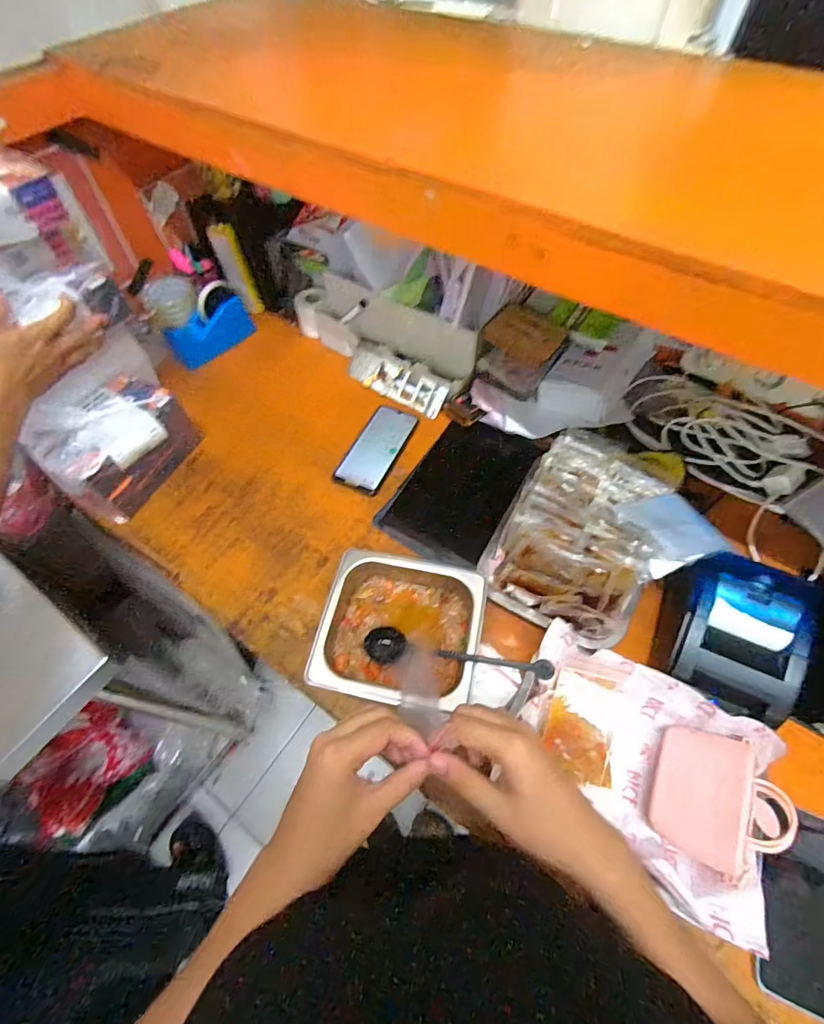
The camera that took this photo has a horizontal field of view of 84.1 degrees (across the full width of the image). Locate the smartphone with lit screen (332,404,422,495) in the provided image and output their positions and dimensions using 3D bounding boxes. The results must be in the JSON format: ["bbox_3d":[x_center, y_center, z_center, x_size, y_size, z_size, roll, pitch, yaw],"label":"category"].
[{"bbox_3d":[-0.055,-0.105,0.742,0.078,0.009,0.169,23,62,6],"label":"smartphone with lit screen"}]

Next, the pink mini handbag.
[{"bbox_3d":[0.311,0.292,0.461,0.113,0.045,0.119,7,58,33],"label":"pink mini handbag"}]

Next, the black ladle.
[{"bbox_3d":[0.043,0.153,0.495,0.194,0.055,0.039,7,59,5],"label":"black ladle"}]

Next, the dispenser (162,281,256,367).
[{"bbox_3d":[-0.387,-0.353,0.866,0.069,0.091,0.159,39,67,22],"label":"dispenser"}]

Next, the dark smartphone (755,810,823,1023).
[{"bbox_3d":[0.382,0.381,0.440,0.075,0.012,0.158,21,61,13],"label":"dark smartphone"}]

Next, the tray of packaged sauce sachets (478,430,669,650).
[{"bbox_3d":[0.220,0.015,0.599,0.188,0.069,0.282,23,62,14],"label":"tray of packaged sauce sachets"}]

